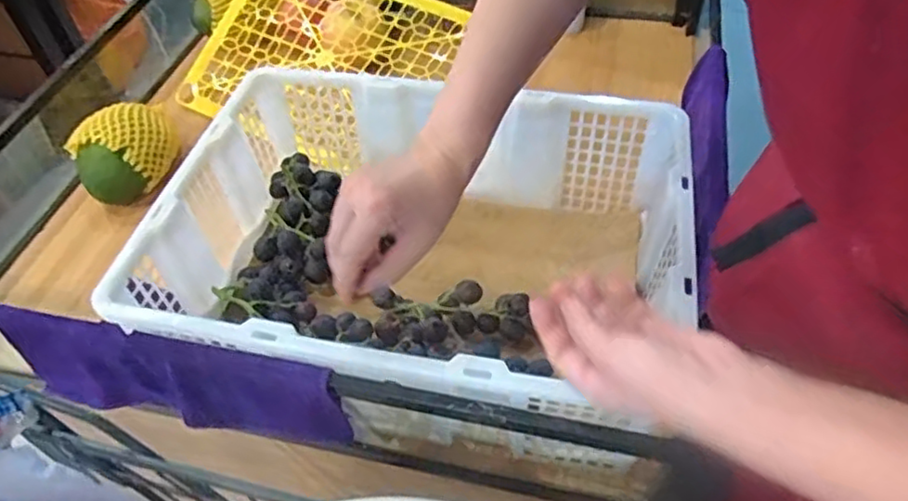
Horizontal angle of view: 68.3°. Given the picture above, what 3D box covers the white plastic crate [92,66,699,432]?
[{"bbox_3d":[-0.026,0.002,0.665,0.472,0.171,0.345,8,51,11],"label":"white plastic crate"}]

